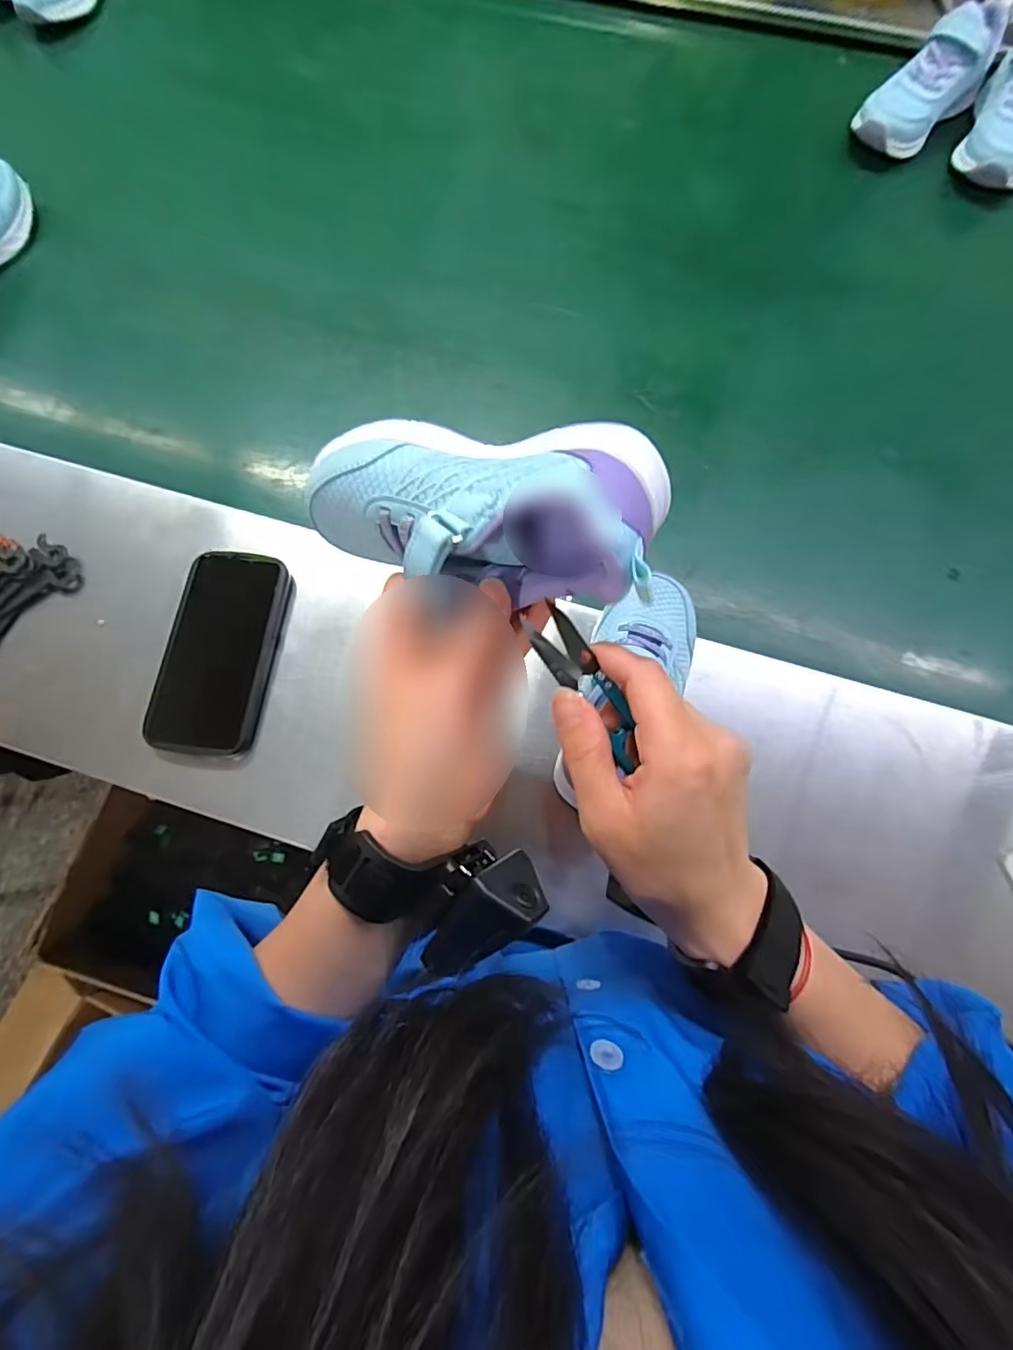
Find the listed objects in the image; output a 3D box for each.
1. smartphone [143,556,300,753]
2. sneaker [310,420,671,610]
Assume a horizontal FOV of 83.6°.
[{"bbox_3d":[-0.225,-0.020,0.447,0.084,0.014,0.161,7,72,1],"label":"smartphone"},{"bbox_3d":[-0.019,-0.078,0.265,0.175,0.056,0.081,12,78,16],"label":"sneaker"}]

